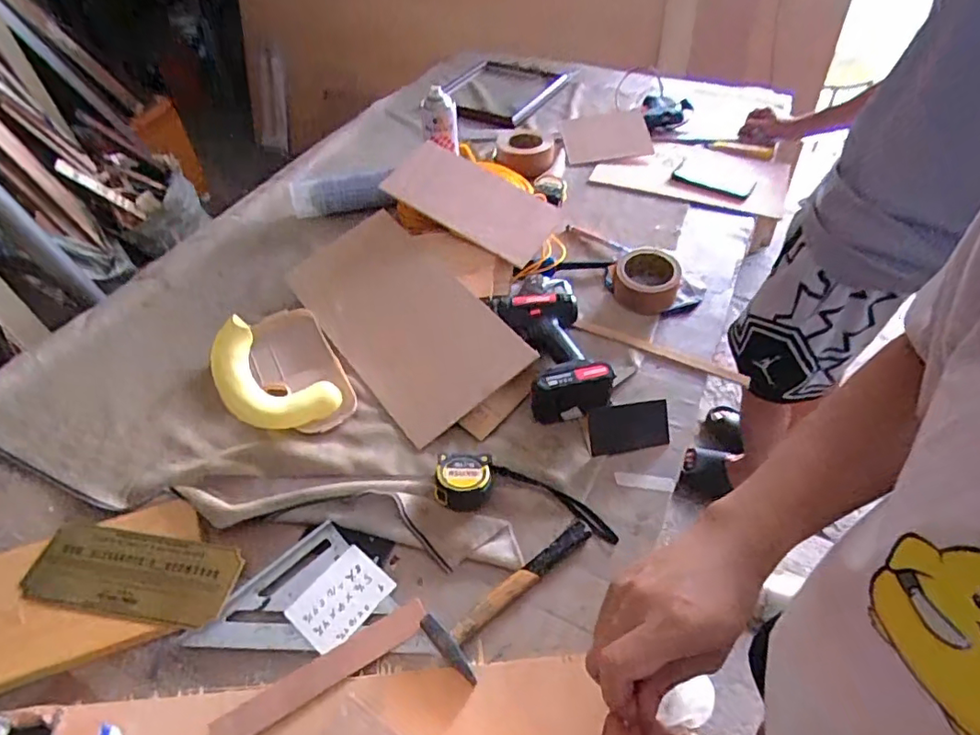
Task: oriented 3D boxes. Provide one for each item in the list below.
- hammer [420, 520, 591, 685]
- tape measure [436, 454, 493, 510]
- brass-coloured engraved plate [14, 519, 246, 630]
[{"bbox_3d":[0.027,0.225,0.592,0.200,0.027,0.066,-36,56,-27],"label":"hammer"},{"bbox_3d":[-0.029,0.135,0.662,0.067,0.036,0.067,-1,48,1],"label":"tape measure"},{"bbox_3d":[-0.380,0.218,0.604,0.217,0.008,0.086,8,47,7],"label":"brass-coloured engraved plate"}]

